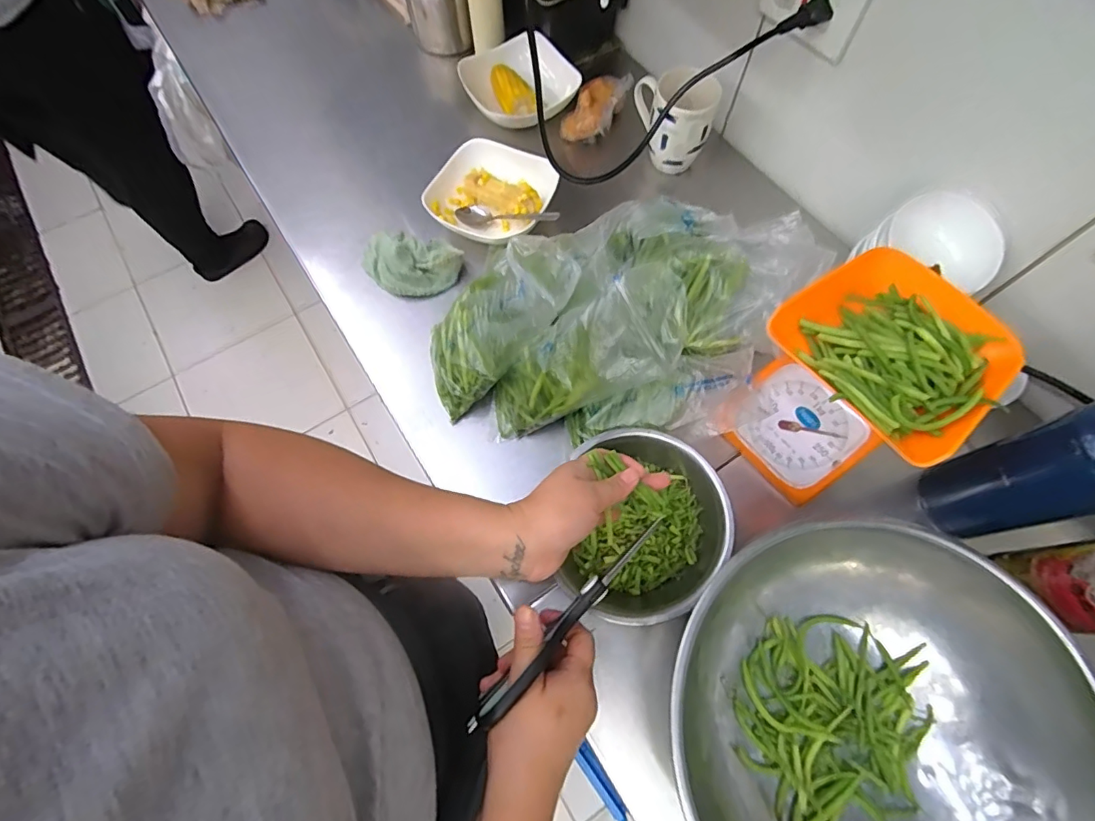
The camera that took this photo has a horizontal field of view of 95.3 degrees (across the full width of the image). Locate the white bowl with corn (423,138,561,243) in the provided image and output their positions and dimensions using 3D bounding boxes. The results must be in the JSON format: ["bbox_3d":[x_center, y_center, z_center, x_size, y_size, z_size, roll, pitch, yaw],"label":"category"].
[{"bbox_3d":[-0.072,-0.280,0.646,0.157,0.053,0.141,21,70,8],"label":"white bowl with corn"}]

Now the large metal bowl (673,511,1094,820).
[{"bbox_3d":[0.242,0.252,0.397,0.295,0.123,0.295,0,68,0],"label":"large metal bowl"}]

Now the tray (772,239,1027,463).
[{"bbox_3d":[0.284,-0.052,0.409,0.141,0.042,0.160,-36,72,-13],"label":"tray"}]

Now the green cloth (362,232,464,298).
[{"bbox_3d":[-0.172,-0.185,0.624,0.127,0.042,0.075,1,68,0],"label":"green cloth"}]

